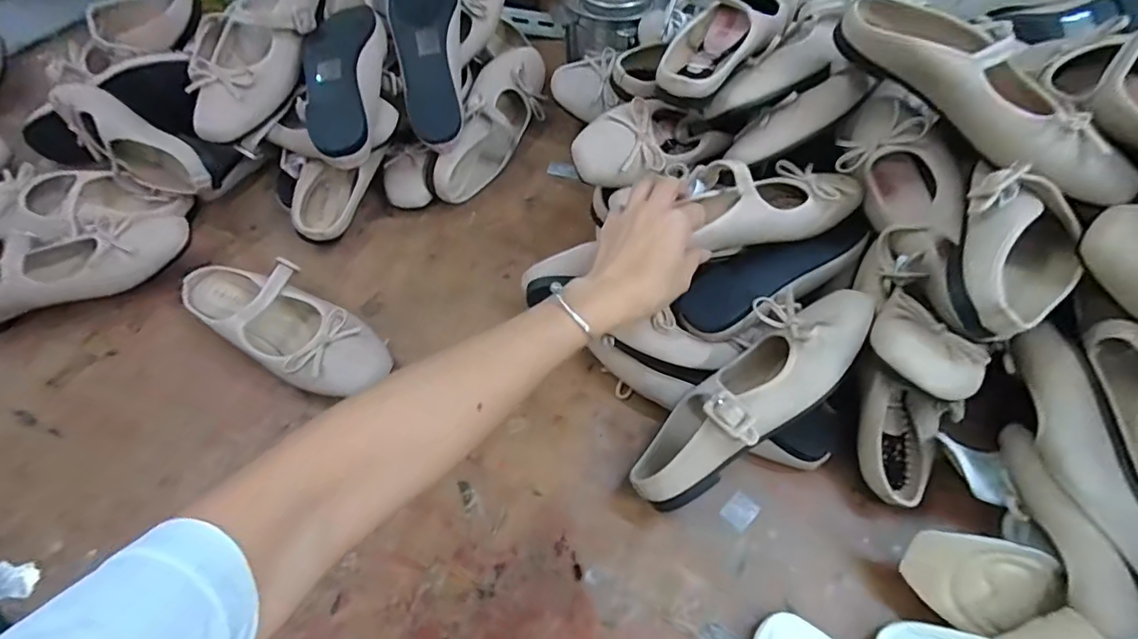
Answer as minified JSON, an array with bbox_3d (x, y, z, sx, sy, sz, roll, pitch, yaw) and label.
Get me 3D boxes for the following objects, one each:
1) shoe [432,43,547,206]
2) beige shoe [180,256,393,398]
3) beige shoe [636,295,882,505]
[{"bbox_3d":[-0.089,-0.237,0.624,0.061,0.091,0.220,17,60,11],"label":"shoe"},{"bbox_3d":[-0.274,0.005,0.499,0.230,0.056,0.085,31,63,19],"label":"beige shoe"},{"bbox_3d":[0.146,0.057,0.416,0.236,0.075,0.080,-42,65,-2],"label":"beige shoe"}]

